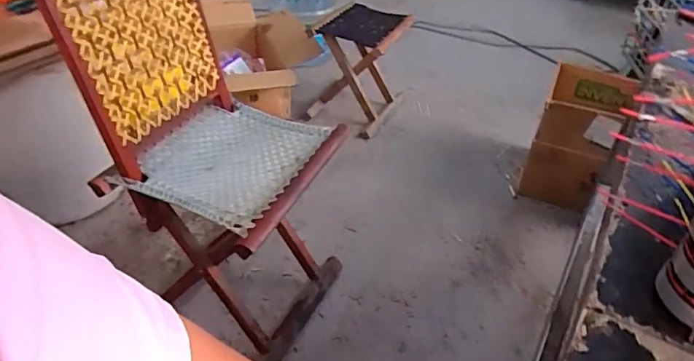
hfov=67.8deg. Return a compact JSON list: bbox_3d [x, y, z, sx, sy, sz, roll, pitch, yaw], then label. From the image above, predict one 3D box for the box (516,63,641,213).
[{"bbox_3d":[0.657,-0.113,1.496,0.217,0.323,0.274,19,42,18],"label":"box"}]

